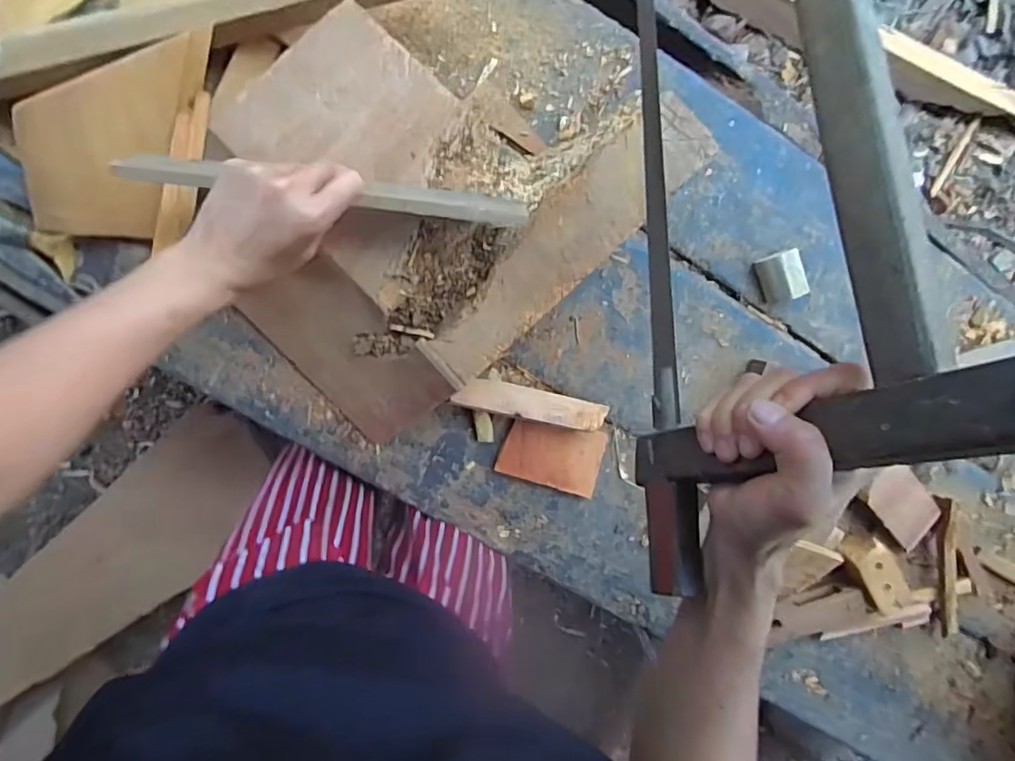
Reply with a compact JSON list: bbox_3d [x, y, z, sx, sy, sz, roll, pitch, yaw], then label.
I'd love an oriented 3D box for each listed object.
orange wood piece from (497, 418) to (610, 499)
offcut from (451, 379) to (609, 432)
[{"bbox_3d":[0.058,0.097,0.704,0.131,0.024,0.081,13,99,-7],"label":"orange wood piece"},{"bbox_3d":[0.036,0.028,0.677,0.178,0.047,0.038,12,99,-7],"label":"offcut"}]

